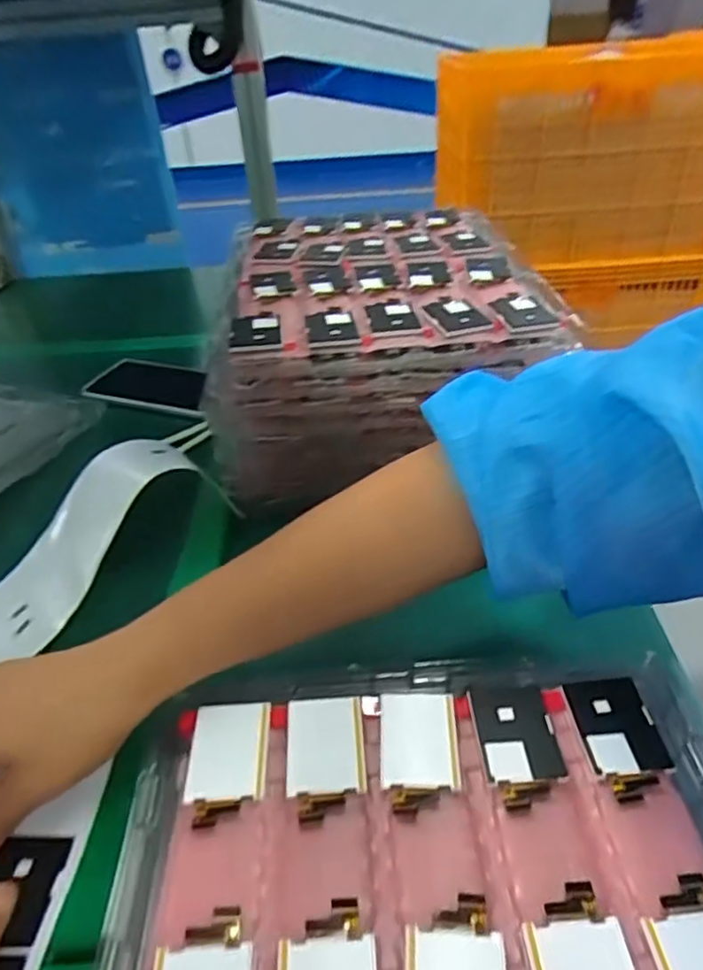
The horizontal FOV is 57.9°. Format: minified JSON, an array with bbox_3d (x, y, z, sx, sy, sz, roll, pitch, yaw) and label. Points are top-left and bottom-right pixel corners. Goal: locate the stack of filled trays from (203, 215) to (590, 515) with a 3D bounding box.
[{"bbox_3d":[0.018,-0.133,0.579,0.249,0.139,0.303,-4,37,-1],"label":"stack of filled trays"}]

